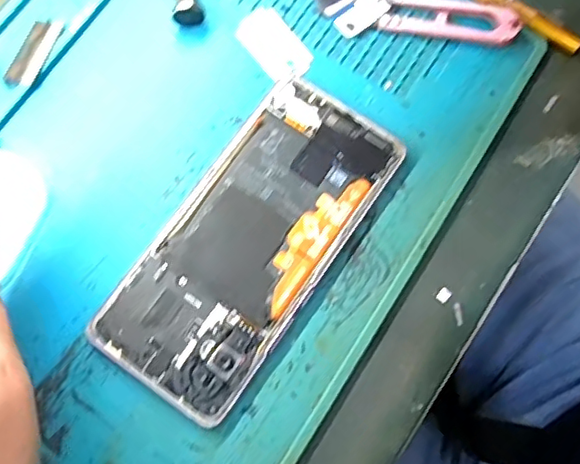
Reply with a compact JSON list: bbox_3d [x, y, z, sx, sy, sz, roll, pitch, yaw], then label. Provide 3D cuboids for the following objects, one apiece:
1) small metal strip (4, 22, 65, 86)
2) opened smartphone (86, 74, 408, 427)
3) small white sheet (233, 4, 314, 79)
[{"bbox_3d":[-0.131,-0.092,0.292,0.015,0.004,0.041,19,77,4],"label":"small metal strip"},{"bbox_3d":[-0.017,0.003,0.266,0.072,0.007,0.157,35,78,7],"label":"opened smartphone"},{"bbox_3d":[-0.008,-0.098,0.294,0.026,0.004,0.043,-37,80,-9],"label":"small white sheet"}]

